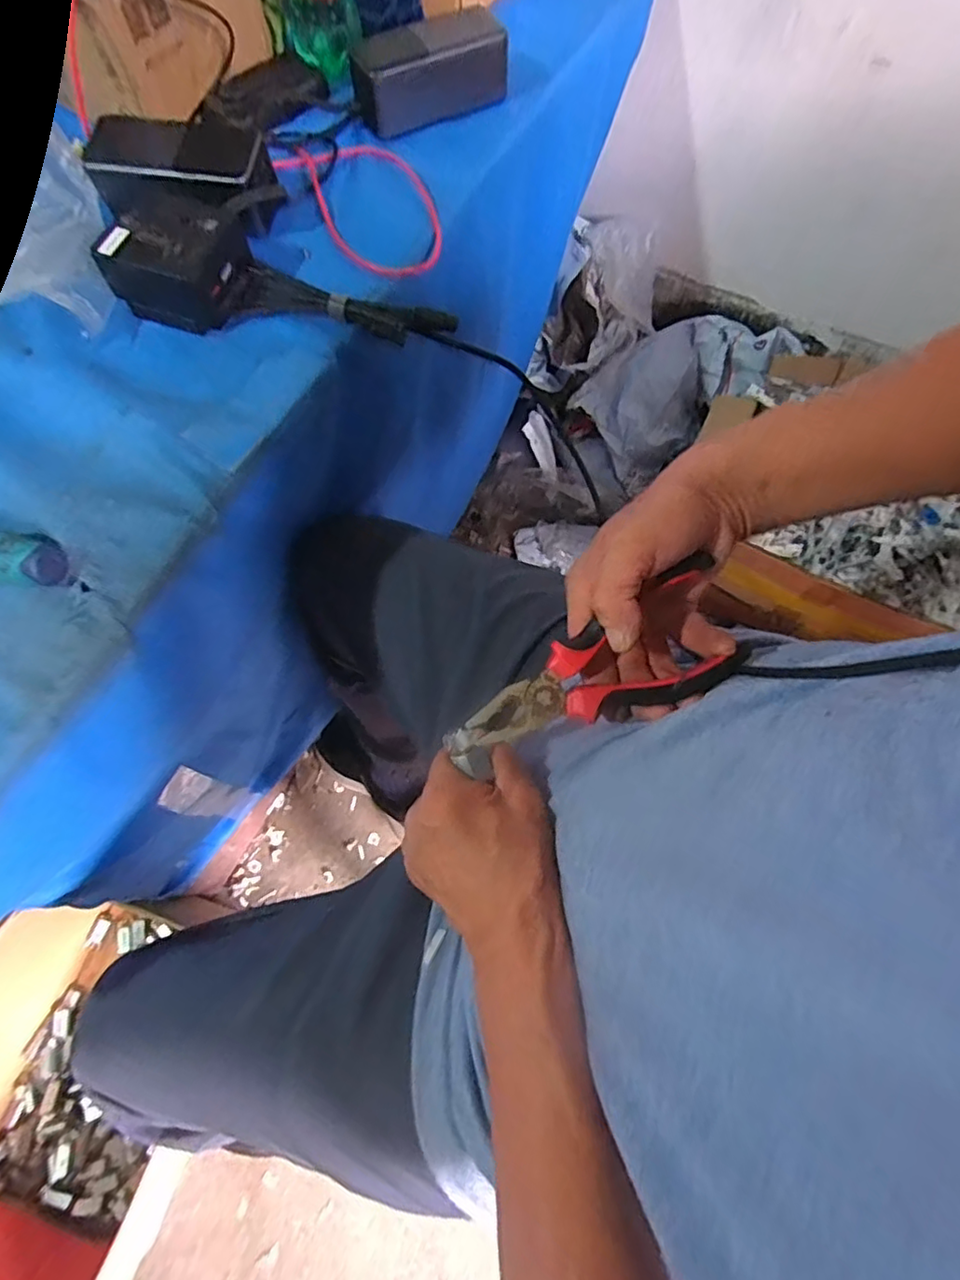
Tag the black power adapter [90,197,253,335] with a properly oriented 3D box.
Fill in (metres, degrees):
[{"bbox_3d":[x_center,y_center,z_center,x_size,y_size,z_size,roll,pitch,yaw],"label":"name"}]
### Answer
[{"bbox_3d":[-0.215,-0.276,0.435,0.088,0.044,0.081,19,70,6],"label":"black power adapter"}]

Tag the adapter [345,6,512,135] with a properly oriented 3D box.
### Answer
[{"bbox_3d":[-0.046,-0.490,0.522,0.133,0.051,0.056,-28,72,-11],"label":"adapter"}]

